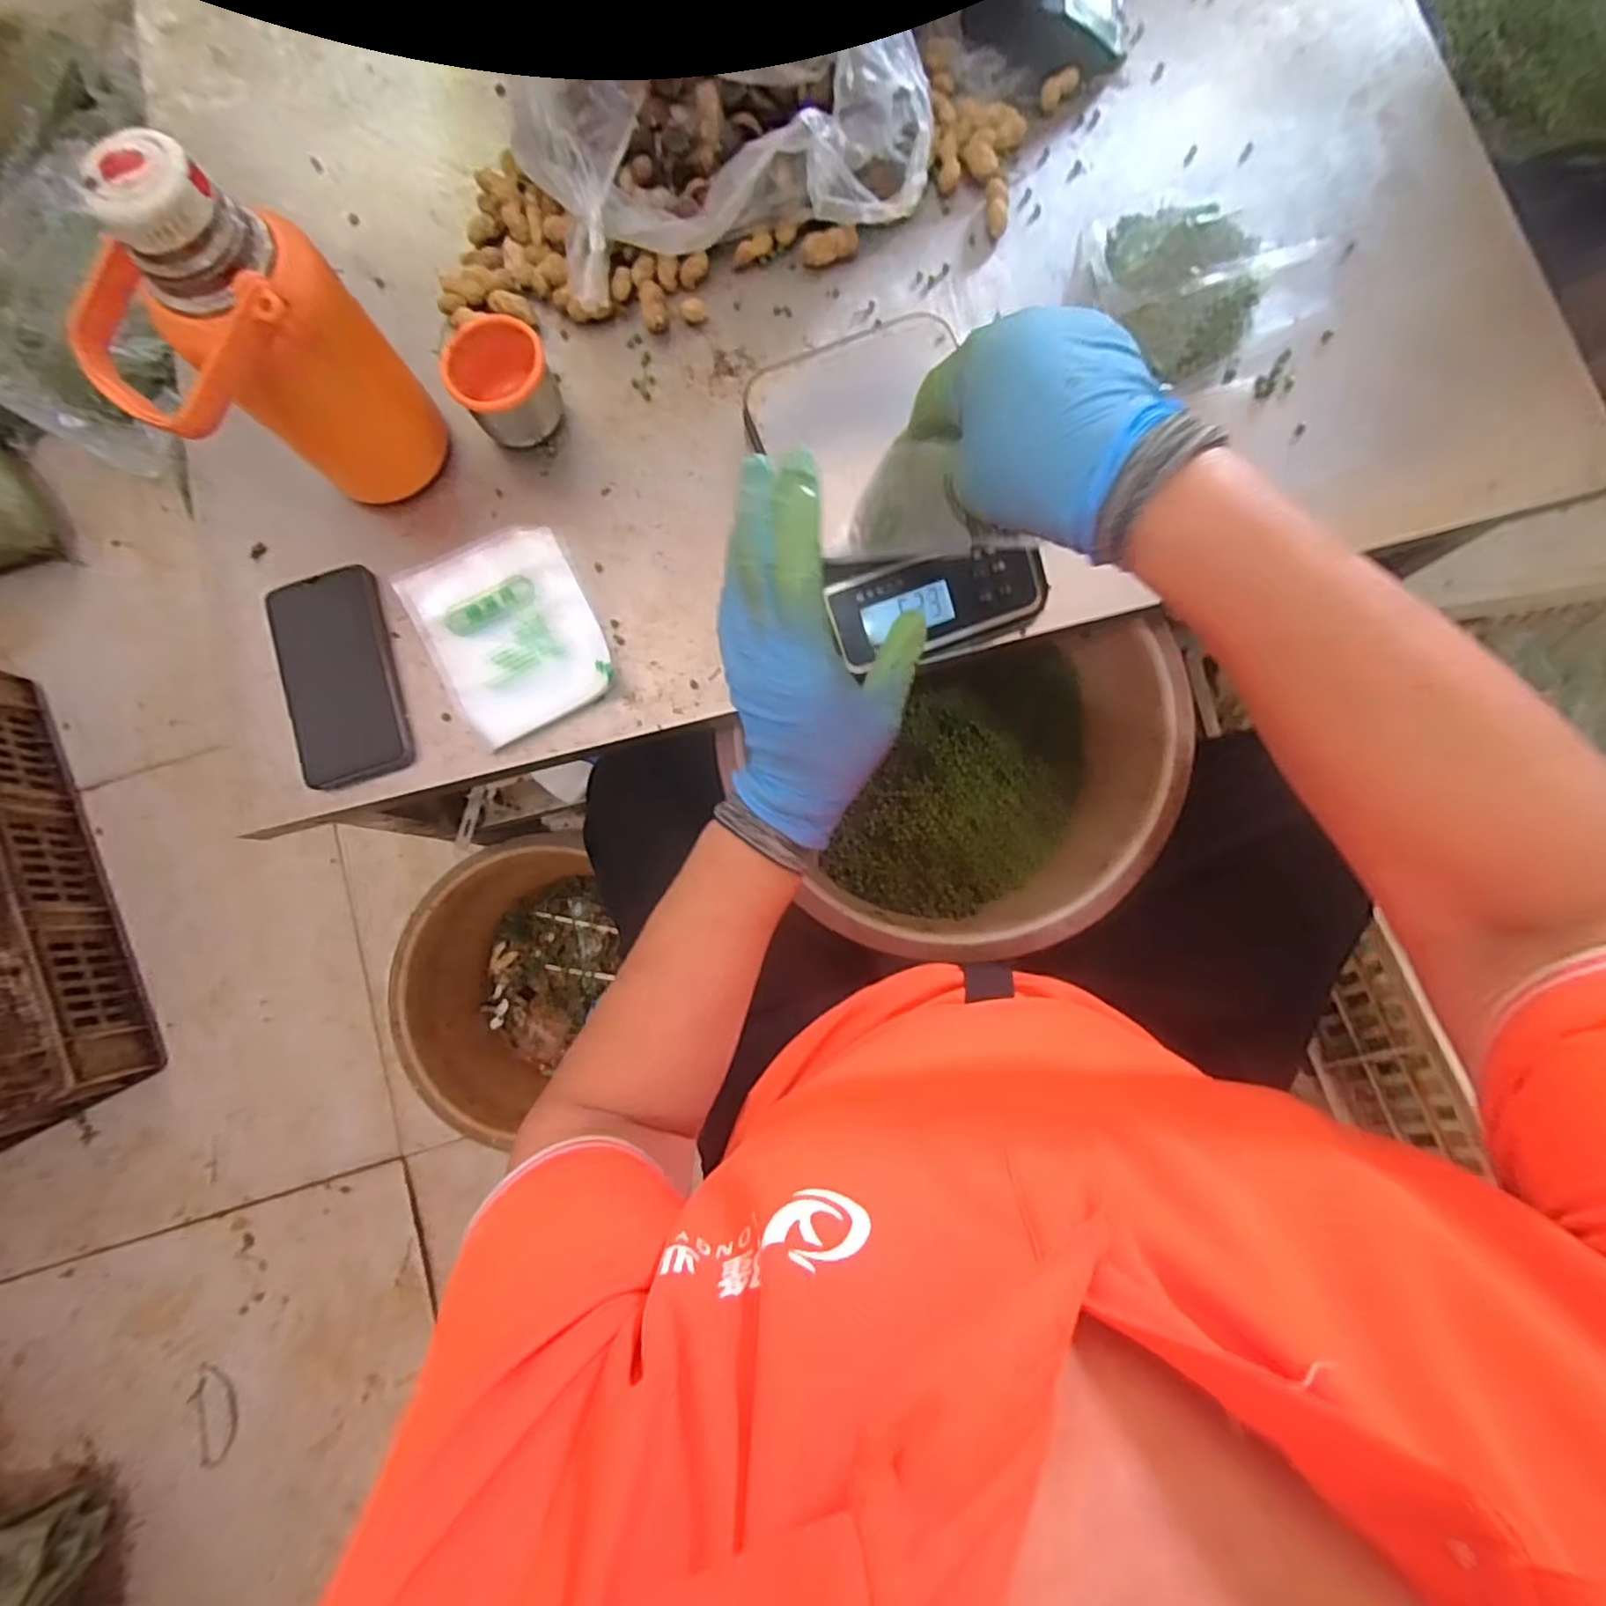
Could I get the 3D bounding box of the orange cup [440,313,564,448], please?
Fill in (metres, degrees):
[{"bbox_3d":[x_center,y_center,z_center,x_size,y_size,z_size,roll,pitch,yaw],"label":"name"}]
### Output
[{"bbox_3d":[-0.208,-0.295,0.496,0.070,0.057,0.066,0,82,3],"label":"orange cup"}]

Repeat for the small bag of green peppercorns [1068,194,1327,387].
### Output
[{"bbox_3d":[0.272,-0.381,0.494,0.125,0.044,0.143,-23,81,0],"label":"small bag of green peppercorns"}]

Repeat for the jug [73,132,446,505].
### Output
[{"bbox_3d":[-0.329,-0.267,0.424,0.110,0.205,0.131,41,86,8],"label":"jug"}]

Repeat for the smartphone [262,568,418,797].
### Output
[{"bbox_3d":[-0.327,-0.093,0.493,0.074,0.017,0.156,-19,81,0],"label":"smartphone"}]

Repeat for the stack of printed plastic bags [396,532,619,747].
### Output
[{"bbox_3d":[-0.203,-0.121,0.486,0.111,0.018,0.144,-30,81,-1],"label":"stack of printed plastic bags"}]

